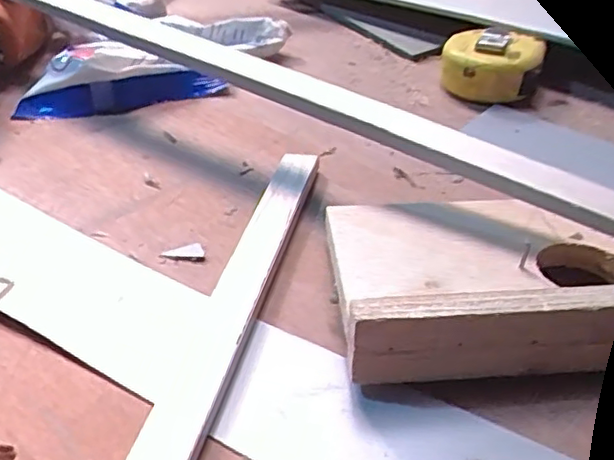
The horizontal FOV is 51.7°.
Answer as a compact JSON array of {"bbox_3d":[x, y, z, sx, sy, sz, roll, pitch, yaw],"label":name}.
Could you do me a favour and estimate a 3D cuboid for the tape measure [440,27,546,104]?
[{"bbox_3d":[0.123,-0.111,0.429,0.063,0.033,0.057,10,38,13],"label":"tape measure"}]

